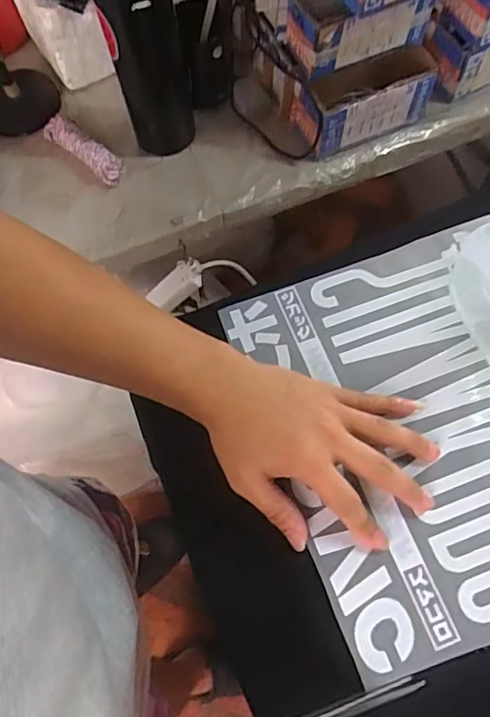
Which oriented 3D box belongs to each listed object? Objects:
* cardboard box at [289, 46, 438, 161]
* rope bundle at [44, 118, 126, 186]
[{"bbox_3d":[0.149,-0.324,0.659,0.165,0.082,0.076,-24,70,-8],"label":"cardboard box"},{"bbox_3d":[-0.206,-0.264,0.677,0.124,0.033,0.027,37,74,14],"label":"rope bundle"}]

